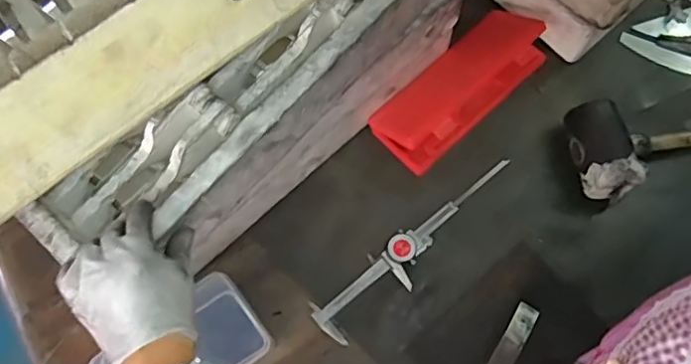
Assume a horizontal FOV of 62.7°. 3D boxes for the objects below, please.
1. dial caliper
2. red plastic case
[{"bbox_3d":[0.094,0.083,0.725,0.315,0.012,0.061,-38,74,-10],"label":"dial caliper"},{"bbox_3d":[0.158,-0.131,0.777,0.255,0.059,0.097,-40,74,-11],"label":"red plastic case"}]

